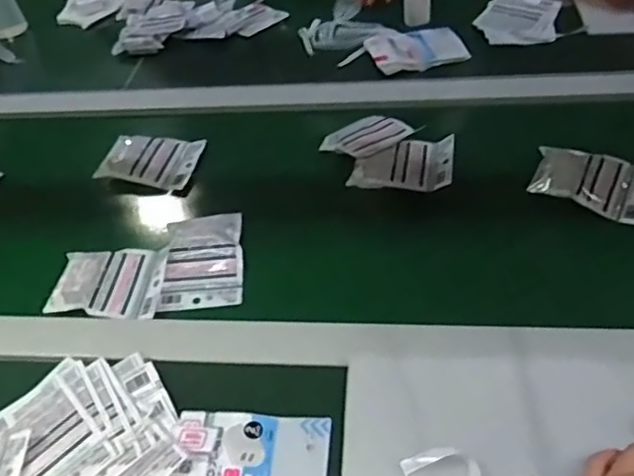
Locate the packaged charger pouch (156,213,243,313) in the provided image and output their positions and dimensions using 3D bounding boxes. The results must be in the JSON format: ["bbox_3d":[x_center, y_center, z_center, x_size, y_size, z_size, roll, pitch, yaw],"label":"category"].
[{"bbox_3d":[-0.131,0.027,0.739,0.091,0.013,0.120,-5,60,5],"label":"packaged charger pouch"}]

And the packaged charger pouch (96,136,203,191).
[{"bbox_3d":[-0.233,-0.110,0.890,0.130,0.028,0.099,3,46,12],"label":"packaged charger pouch"}]

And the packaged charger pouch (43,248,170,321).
[{"bbox_3d":[-0.234,0.047,0.730,0.115,0.022,0.098,-1,44,7],"label":"packaged charger pouch"}]

